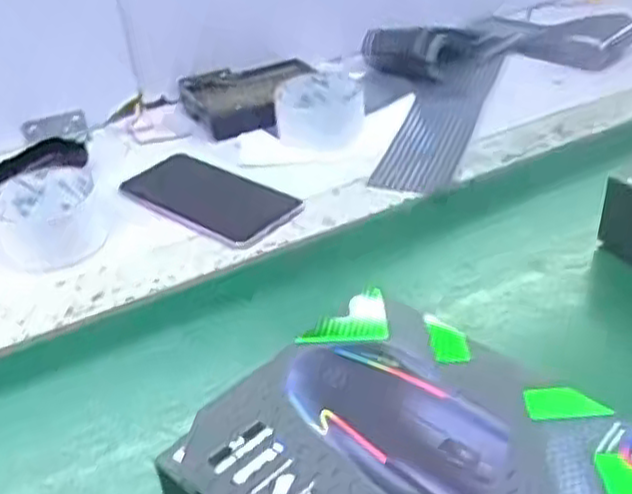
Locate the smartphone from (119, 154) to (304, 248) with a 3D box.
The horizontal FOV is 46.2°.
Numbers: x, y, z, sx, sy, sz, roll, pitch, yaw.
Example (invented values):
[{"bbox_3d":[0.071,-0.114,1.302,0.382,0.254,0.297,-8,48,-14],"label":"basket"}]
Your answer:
[{"bbox_3d":[-0.090,-0.044,0.613,0.158,0.012,0.074,26,48,32],"label":"smartphone"}]

